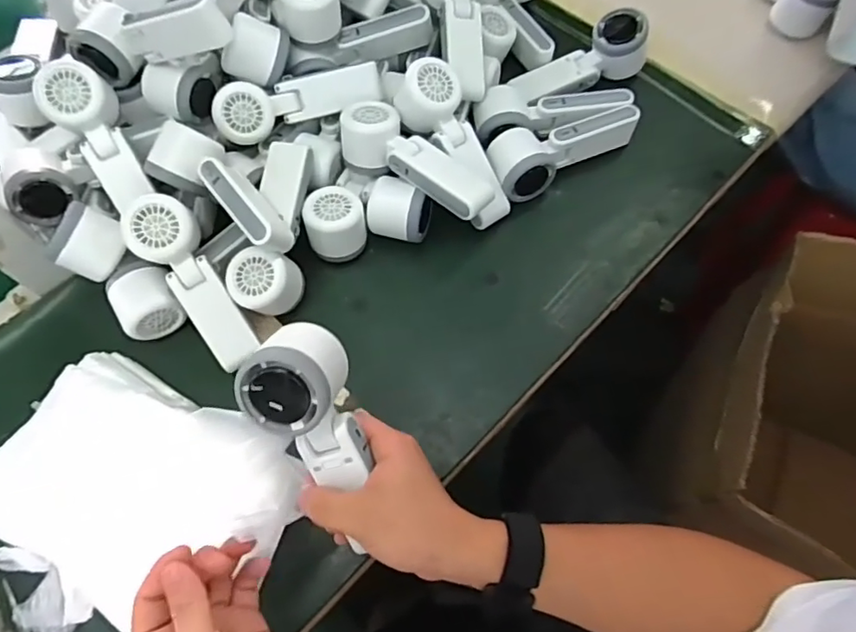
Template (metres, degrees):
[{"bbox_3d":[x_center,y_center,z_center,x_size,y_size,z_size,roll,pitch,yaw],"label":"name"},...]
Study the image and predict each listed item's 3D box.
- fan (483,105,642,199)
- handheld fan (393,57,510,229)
[{"bbox_3d":[0.141,-0.179,0.596,0.166,0.048,0.067,-26,66,-9],"label":"fan"},{"bbox_3d":[0.032,-0.170,0.555,0.062,0.058,0.166,-36,102,-12],"label":"handheld fan"}]

